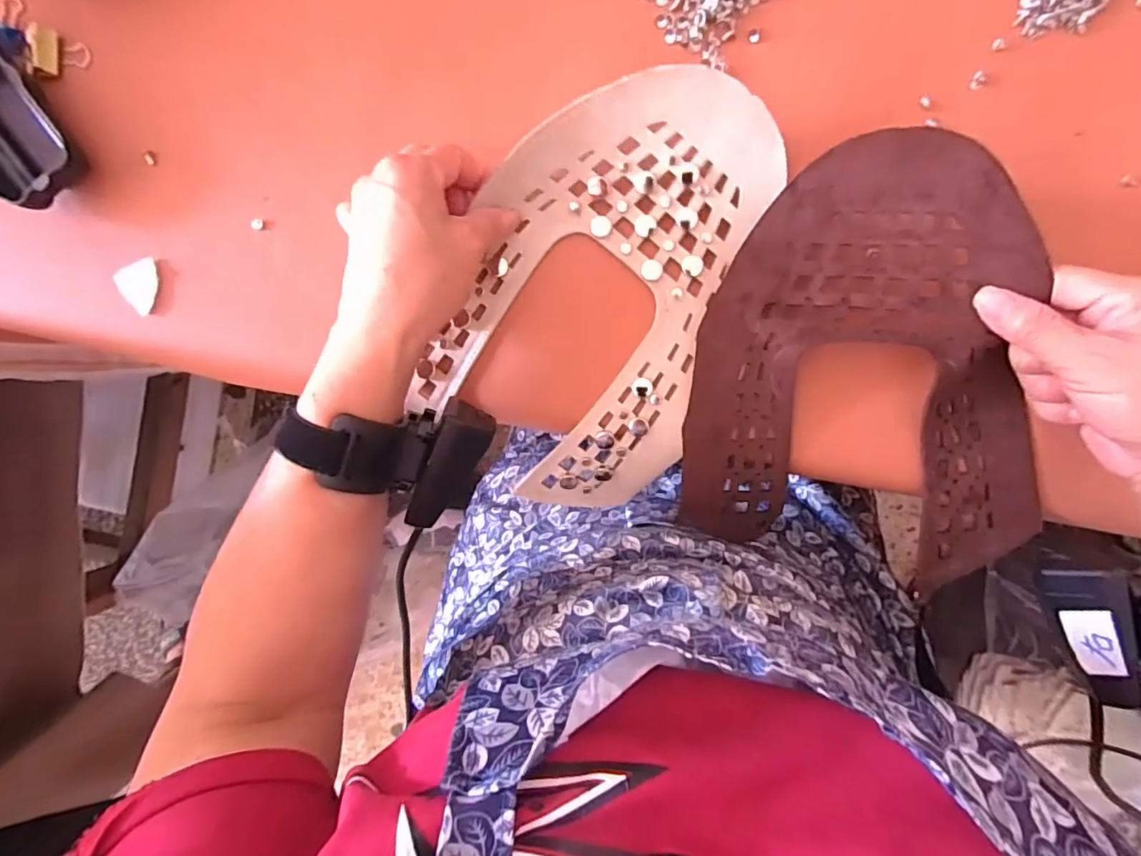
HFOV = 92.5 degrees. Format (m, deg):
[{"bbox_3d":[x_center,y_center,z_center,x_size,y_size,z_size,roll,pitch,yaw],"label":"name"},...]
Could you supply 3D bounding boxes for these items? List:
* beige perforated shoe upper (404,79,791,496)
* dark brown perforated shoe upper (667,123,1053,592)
[{"bbox_3d":[0.015,-0.073,0.313,0.152,0.054,0.237,24,95,3],"label":"beige perforated shoe upper"},{"bbox_3d":[0.173,-0.031,0.308,0.198,0.040,0.227,10,108,4],"label":"dark brown perforated shoe upper"}]

